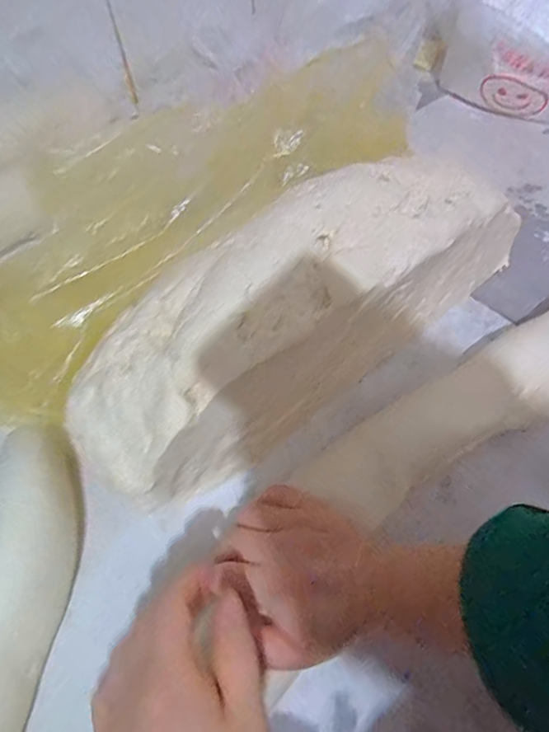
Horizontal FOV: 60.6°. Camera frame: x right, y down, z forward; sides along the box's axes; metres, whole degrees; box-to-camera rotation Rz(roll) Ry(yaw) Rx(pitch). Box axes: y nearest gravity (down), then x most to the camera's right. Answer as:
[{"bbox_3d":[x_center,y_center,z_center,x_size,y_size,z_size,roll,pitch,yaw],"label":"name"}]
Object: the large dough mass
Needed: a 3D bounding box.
[{"bbox_3d":[0.028,-0.055,0.421,0.428,0.144,0.146,-39,62,-22],"label":"large dough mass"}]

